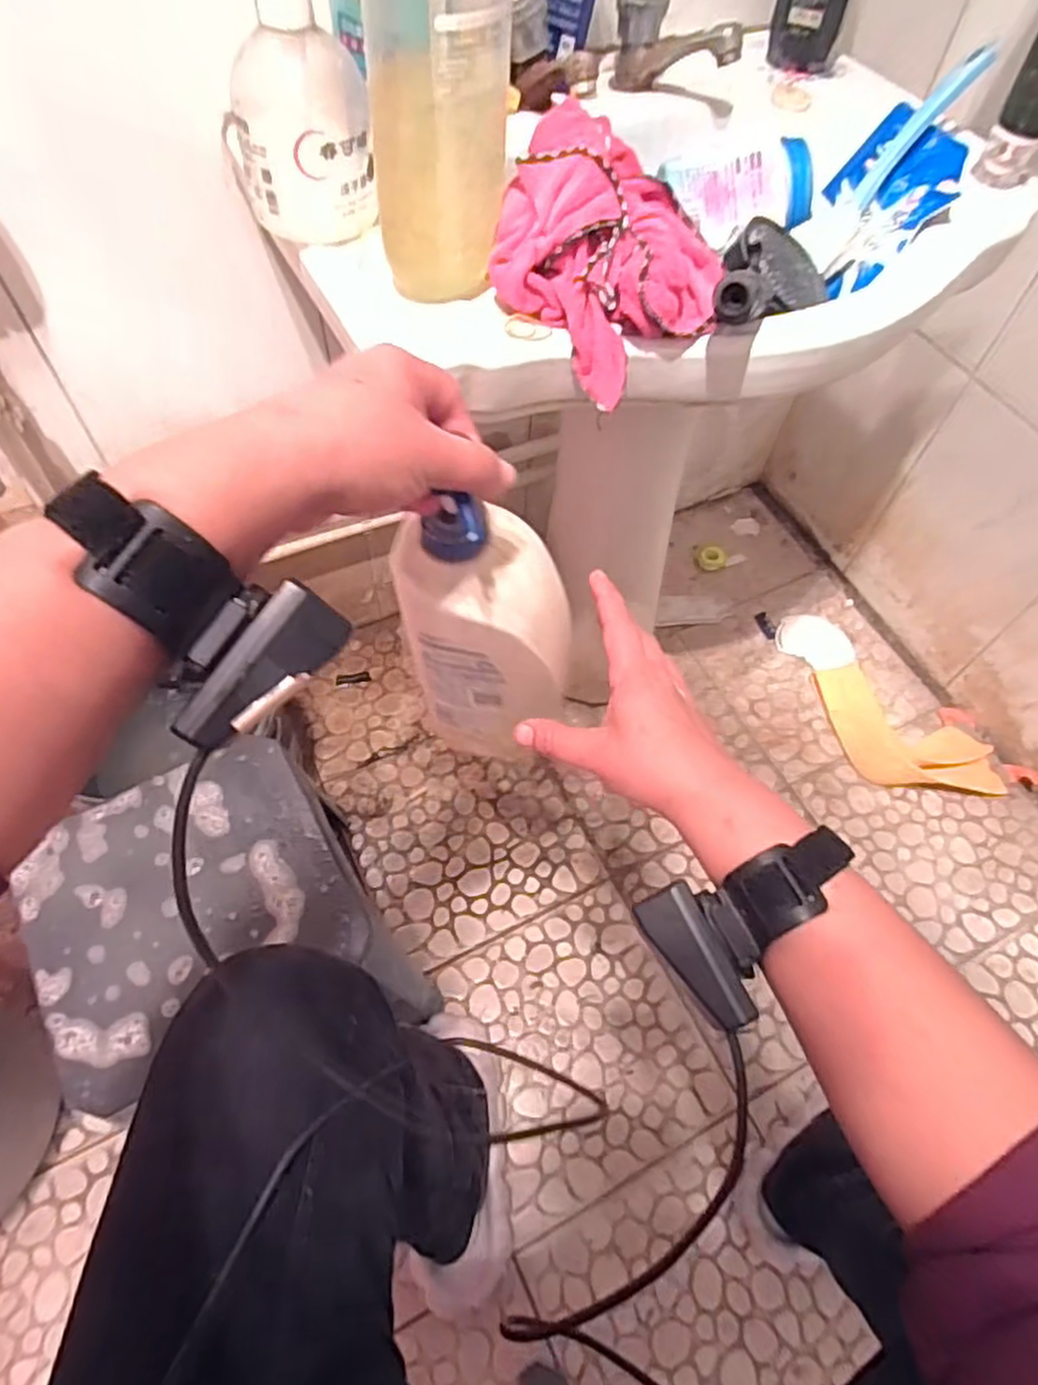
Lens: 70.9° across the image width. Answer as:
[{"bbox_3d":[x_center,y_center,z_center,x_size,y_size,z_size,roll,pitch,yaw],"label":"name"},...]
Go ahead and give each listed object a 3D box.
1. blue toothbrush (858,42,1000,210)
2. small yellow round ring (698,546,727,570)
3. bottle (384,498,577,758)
[{"bbox_3d":[0.319,-0.448,0.576,0.131,0.015,0.019,-48,65,18],"label":"blue toothbrush"},{"bbox_3d":[0.330,-0.228,1.249,0.046,0.019,0.046,1,59,-2],"label":"small yellow round ring"},{"bbox_3d":[-0.019,-0.025,0.459,0.098,0.239,0.061,-5,57,-1],"label":"bottle"}]

